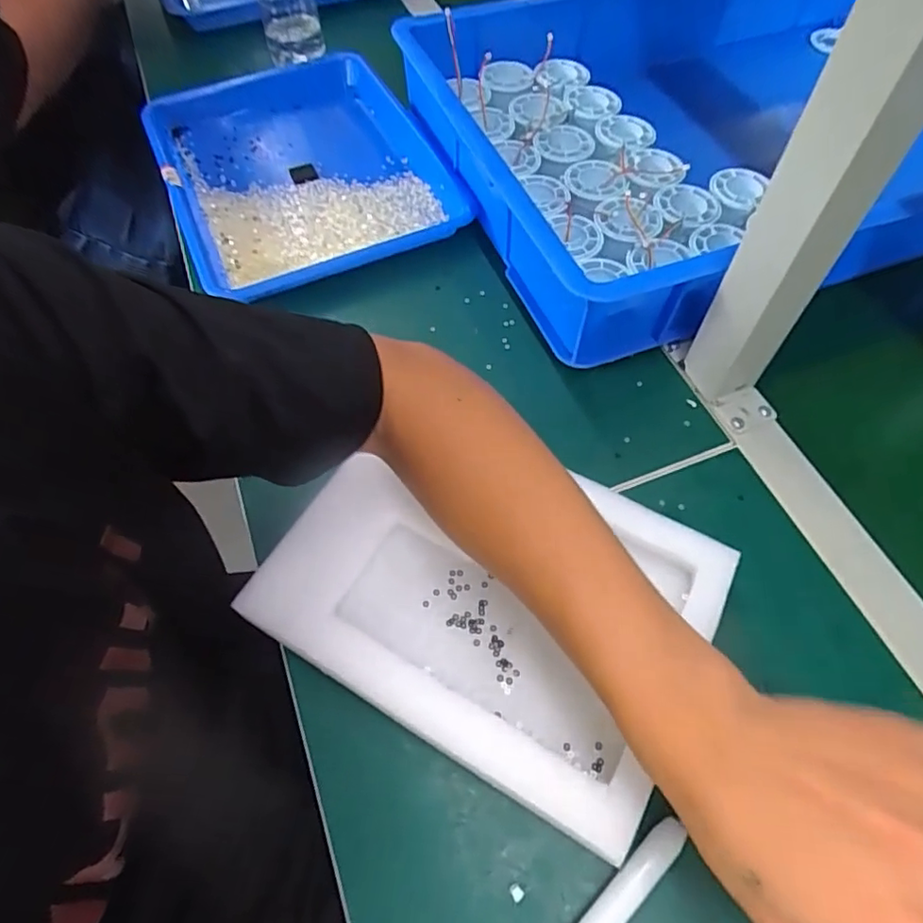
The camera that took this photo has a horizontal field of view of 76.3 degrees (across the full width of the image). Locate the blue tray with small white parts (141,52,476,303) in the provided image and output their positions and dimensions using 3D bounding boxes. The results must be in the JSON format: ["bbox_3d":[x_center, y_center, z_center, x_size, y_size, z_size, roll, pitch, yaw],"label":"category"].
[{"bbox_3d":[-0.168,-0.308,0.622,0.268,0.040,0.350,-23,62,-13],"label":"blue tray with small white parts"}]

